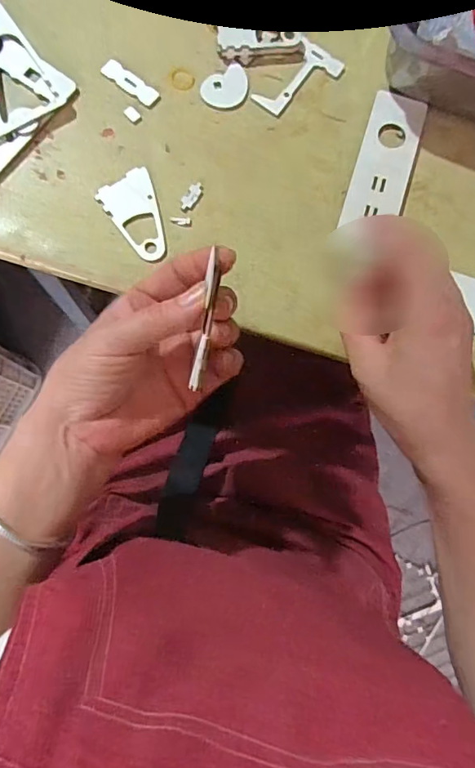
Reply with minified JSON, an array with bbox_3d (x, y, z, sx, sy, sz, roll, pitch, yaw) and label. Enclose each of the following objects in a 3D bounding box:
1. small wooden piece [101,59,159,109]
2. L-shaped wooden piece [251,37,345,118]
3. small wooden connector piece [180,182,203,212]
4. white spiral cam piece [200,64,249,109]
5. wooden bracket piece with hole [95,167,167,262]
[{"bbox_3d":[-0.086,-0.244,0.393,0.049,0.004,0.016,34,79,0],"label":"small wooden piece"},{"bbox_3d":[0.051,-0.255,0.411,0.039,0.004,0.080,44,79,2],"label":"L-shaped wooden piece"},{"bbox_3d":[-0.036,-0.148,0.382,0.010,0.004,0.027,29,80,-1],"label":"small wooden connector piece"},{"bbox_3d":[-0.008,-0.244,0.400,0.041,0.004,0.033,-33,85,-10],"label":"white spiral cam piece"},{"bbox_3d":[-0.073,-0.129,0.375,0.043,0.004,0.071,-32,85,-10],"label":"wooden bracket piece with hole"}]

